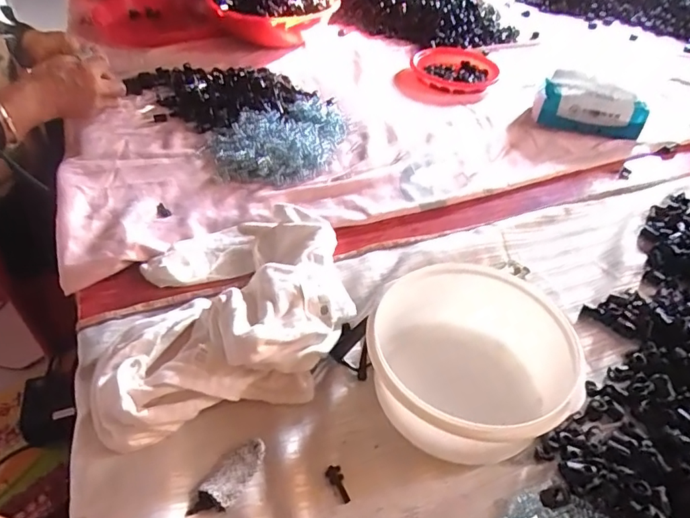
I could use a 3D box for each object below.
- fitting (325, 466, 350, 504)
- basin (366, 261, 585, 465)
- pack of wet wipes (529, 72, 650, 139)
[{"bbox_3d":[-0.005,0.167,0.372,0.011,0.004,0.030,-15,43,-19],"label":"fitting"},{"bbox_3d":[0.100,0.086,0.410,0.136,0.085,0.160,-5,44,-10],"label":"basin"},{"bbox_3d":[0.383,-0.239,0.785,0.160,0.068,0.080,16,42,15],"label":"pack of wet wipes"}]

